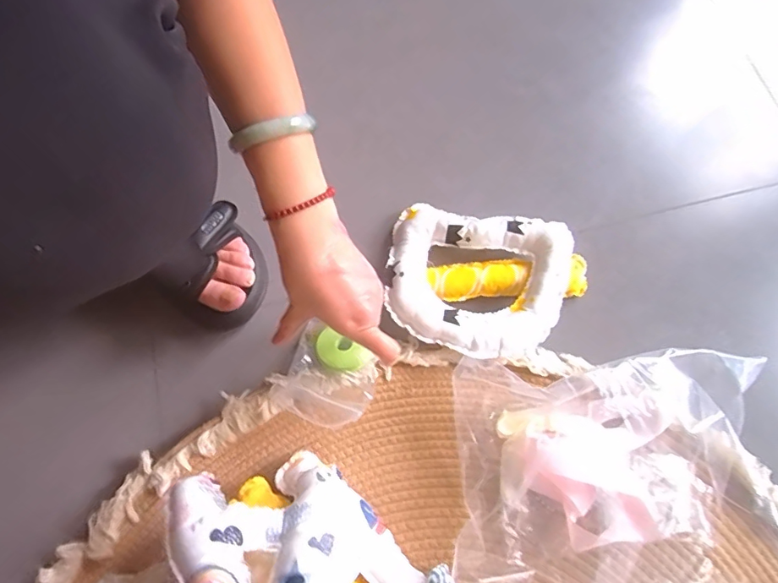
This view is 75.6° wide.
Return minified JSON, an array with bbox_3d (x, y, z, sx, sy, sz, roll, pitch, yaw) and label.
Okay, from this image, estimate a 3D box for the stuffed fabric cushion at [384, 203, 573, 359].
[{"bbox_3d":[0.090,-0.010,0.542,0.191,0.049,0.165,13,72,4],"label":"stuffed fabric cushion"}]

